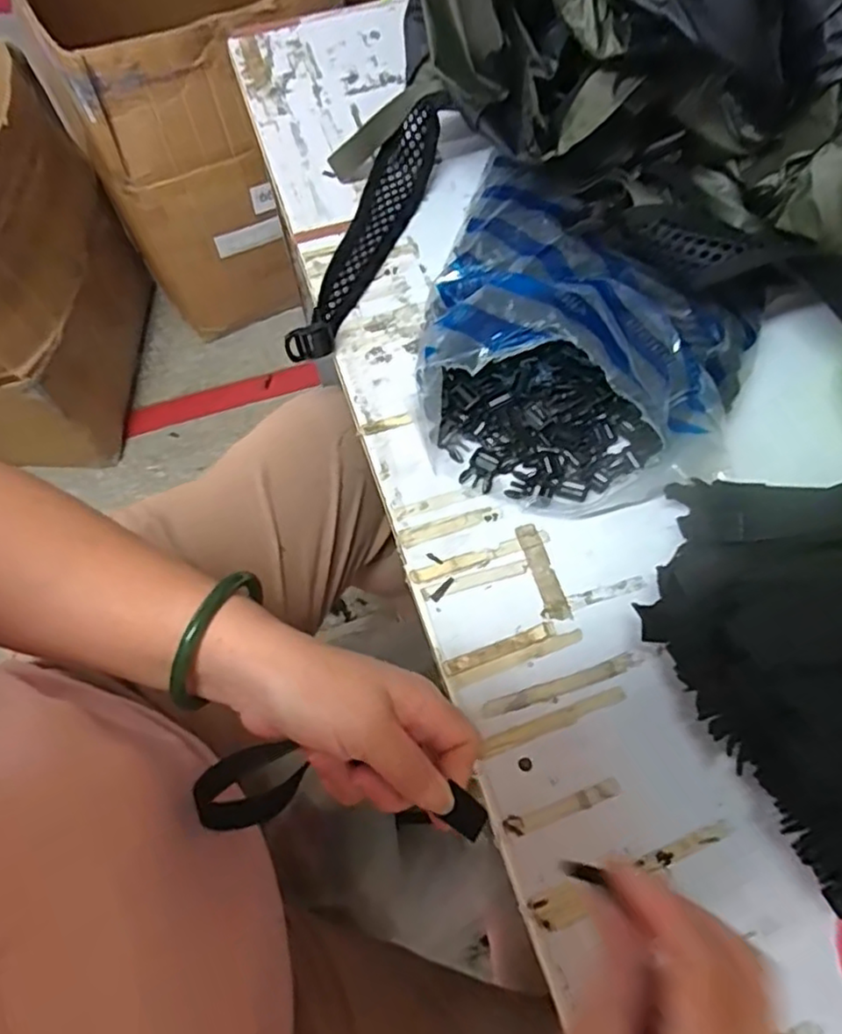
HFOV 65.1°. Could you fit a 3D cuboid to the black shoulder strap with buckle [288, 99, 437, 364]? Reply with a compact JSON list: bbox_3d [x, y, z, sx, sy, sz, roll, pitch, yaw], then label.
[{"bbox_3d":[-0.050,-0.220,0.513,0.047,0.055,0.222,22,70,8],"label":"black shoulder strap with buckle"}]

